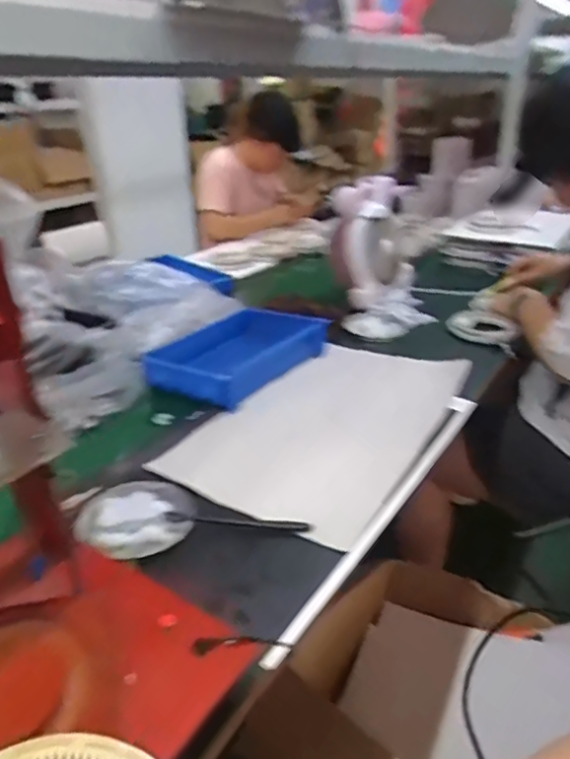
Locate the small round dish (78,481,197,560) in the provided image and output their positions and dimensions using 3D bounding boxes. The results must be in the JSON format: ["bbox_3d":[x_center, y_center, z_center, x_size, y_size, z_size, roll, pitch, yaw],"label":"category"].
[{"bbox_3d":[-0.176,0.167,0.683,0.131,0.014,0.124,16,32,31],"label":"small round dish"}]

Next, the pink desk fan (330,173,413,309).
[{"bbox_3d":[0.211,-0.332,1.346,0.205,0.264,0.194,1,27,6],"label":"pink desk fan"}]

